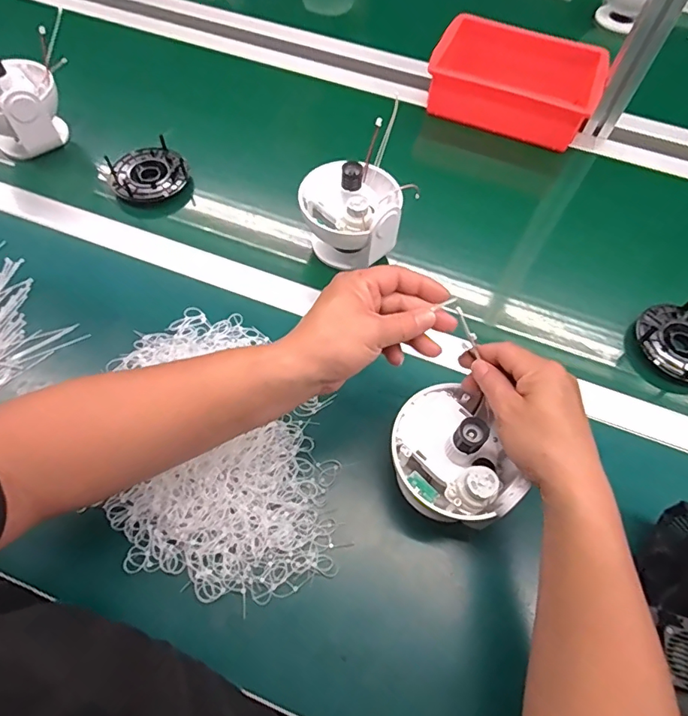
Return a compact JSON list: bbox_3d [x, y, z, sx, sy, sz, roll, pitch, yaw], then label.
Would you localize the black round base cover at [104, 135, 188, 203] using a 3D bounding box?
[{"bbox_3d":[-0.266,-0.250,0.649,0.095,0.022,0.087,2,61,-3],"label":"black round base cover"}]

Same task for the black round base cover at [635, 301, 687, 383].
[{"bbox_3d":[0.390,-0.017,0.553,0.085,0.040,0.100,-30,67,-19],"label":"black round base cover"}]

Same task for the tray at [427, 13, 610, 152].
[{"bbox_3d":[0.268,-0.437,0.752,0.245,0.076,0.181,23,62,8],"label":"tray"}]

